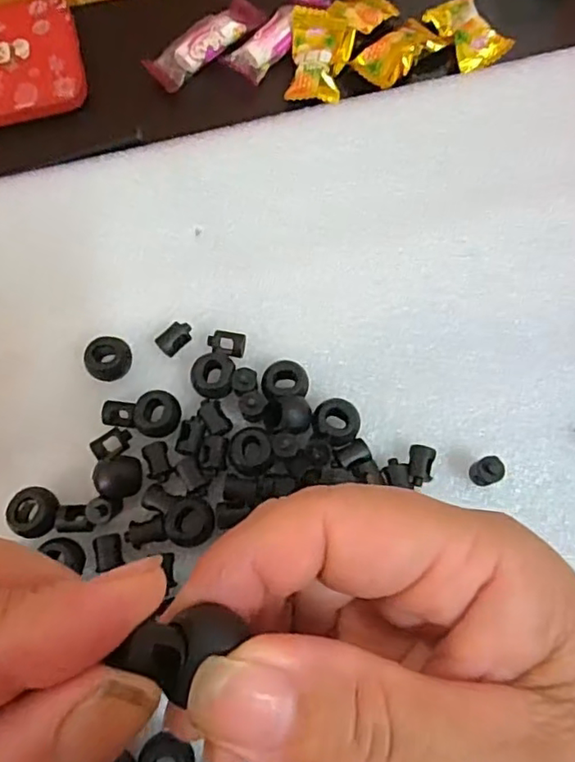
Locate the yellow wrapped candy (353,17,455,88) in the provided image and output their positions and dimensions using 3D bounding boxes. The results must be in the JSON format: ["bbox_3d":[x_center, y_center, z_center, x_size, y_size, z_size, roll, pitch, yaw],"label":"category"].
[{"bbox_3d":[0.055,-0.162,0.287,0.044,0.008,0.026,-42,77,-11],"label":"yellow wrapped candy"}]

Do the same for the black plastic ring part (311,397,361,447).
[{"bbox_3d":[0.018,0.016,0.221,0.018,0.012,0.017,0,73,1],"label":"black plastic ring part"}]

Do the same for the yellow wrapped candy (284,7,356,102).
[{"bbox_3d":[0.016,-0.158,0.281,0.029,0.008,0.047,7,73,3],"label":"yellow wrapped candy"}]

